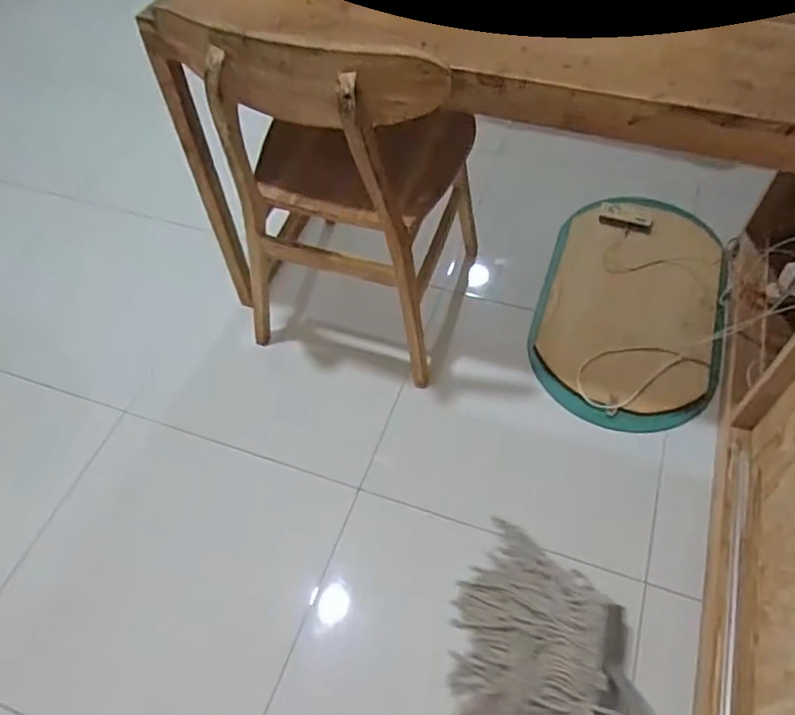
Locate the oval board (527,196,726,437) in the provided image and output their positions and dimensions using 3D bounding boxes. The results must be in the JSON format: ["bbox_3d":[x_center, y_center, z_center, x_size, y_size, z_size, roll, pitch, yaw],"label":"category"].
[{"bbox_3d":[0.594,-0.146,1.604,0.440,0.052,0.741,15,56,12],"label":"oval board"}]

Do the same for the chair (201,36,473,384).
[{"bbox_3d":[-0.121,-0.375,1.315,0.509,0.737,0.406,11,56,10],"label":"chair"}]

